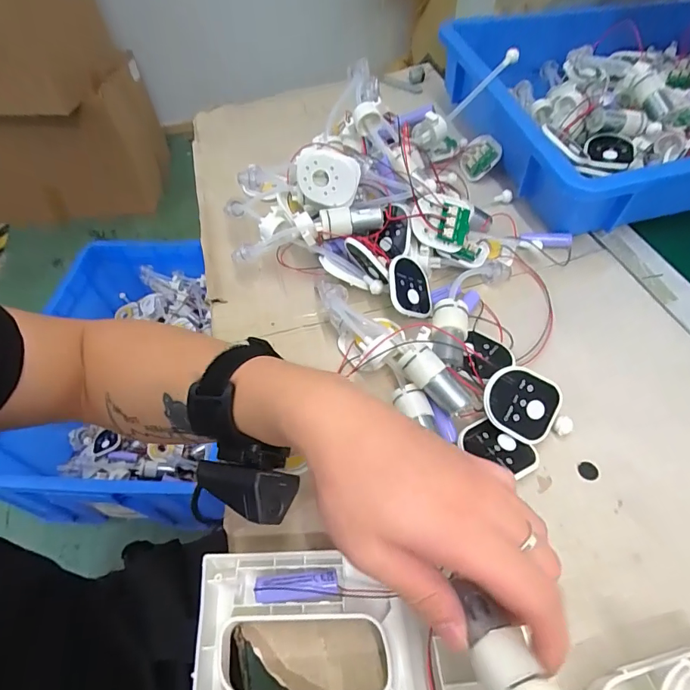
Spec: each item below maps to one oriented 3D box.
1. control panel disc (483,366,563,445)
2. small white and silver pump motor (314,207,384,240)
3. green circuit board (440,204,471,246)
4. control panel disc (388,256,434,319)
[{"bbox_3d":[0.131,0.044,0.320,0.058,0.004,0.050,27,87,-6],"label":"control panel disc"},{"bbox_3d":[0.004,-0.115,0.407,0.063,0.020,0.021,-13,53,-7],"label":"small white and silver pump motor"},{"bbox_3d":[0.103,-0.112,0.404,0.032,0.033,0.006,7,4,-28],"label":"green circuit board"},{"bbox_3d":[0.060,-0.052,0.390,0.054,0.007,0.059,8,67,-40],"label":"control panel disc"}]

